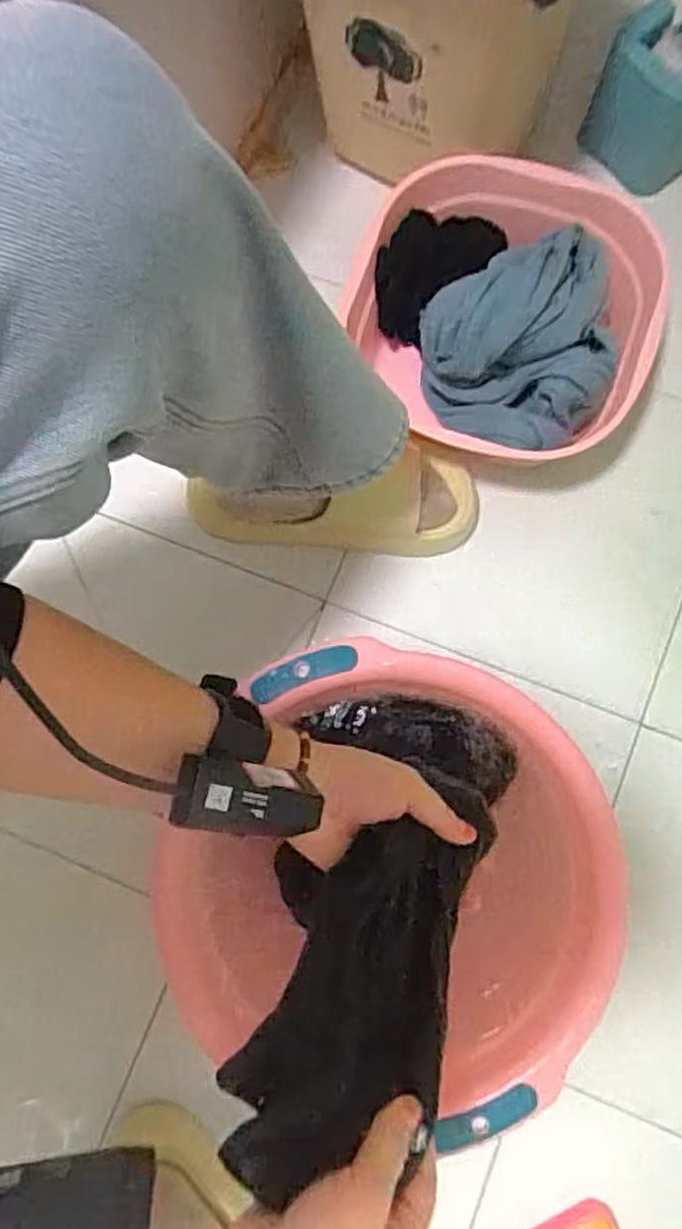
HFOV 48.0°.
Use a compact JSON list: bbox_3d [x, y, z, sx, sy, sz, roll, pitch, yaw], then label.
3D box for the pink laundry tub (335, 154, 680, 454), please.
[{"bbox_3d":[0.140,-0.259,0.681,0.263,0.112,0.267,0,80,3],"label":"pink laundry tub"}]

